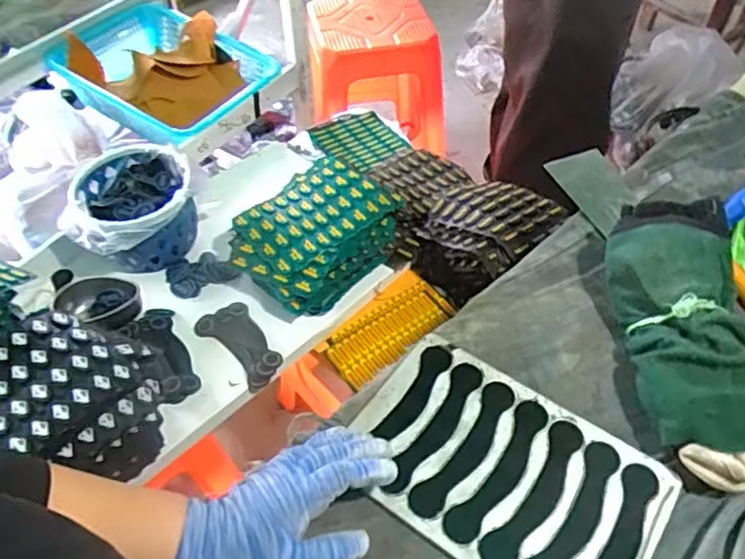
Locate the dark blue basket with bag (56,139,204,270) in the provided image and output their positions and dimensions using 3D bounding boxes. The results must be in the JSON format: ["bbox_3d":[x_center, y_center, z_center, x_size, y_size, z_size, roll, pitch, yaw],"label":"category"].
[{"bbox_3d":[-0.355,-0.098,0.932,0.183,0.117,0.185,-14,51,-12],"label":"dark blue basket with bag"}]

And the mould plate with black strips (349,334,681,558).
[{"bbox_3d":[0.109,0.160,0.519,0.247,0.006,0.162,31,56,23],"label":"mould plate with black strips"}]

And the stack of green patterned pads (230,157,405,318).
[{"bbox_3d":[-0.081,-0.075,0.923,0.185,0.079,0.241,35,58,26],"label":"stack of green patterned pads"}]

